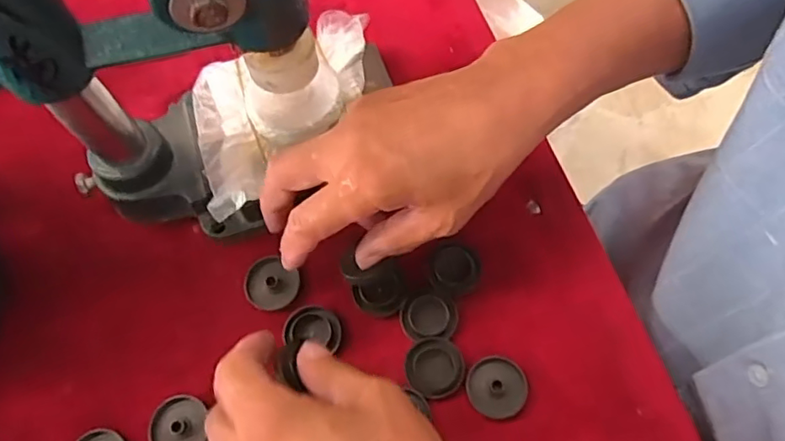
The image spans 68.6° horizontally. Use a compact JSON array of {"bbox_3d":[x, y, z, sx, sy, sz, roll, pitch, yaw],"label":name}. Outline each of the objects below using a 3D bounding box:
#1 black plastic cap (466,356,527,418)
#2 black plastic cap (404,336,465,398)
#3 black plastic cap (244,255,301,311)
[{"bbox_3d":[0.058,0.092,0.320,0.032,0.004,0.032,-14,68,-4],"label":"black plastic cap"},{"bbox_3d":[0.024,0.082,0.323,0.032,0.006,0.031,-14,68,-4],"label":"black plastic cap"},{"bbox_3d":[-0.074,0.039,0.349,0.032,0.005,0.031,-1,67,2],"label":"black plastic cap"}]

